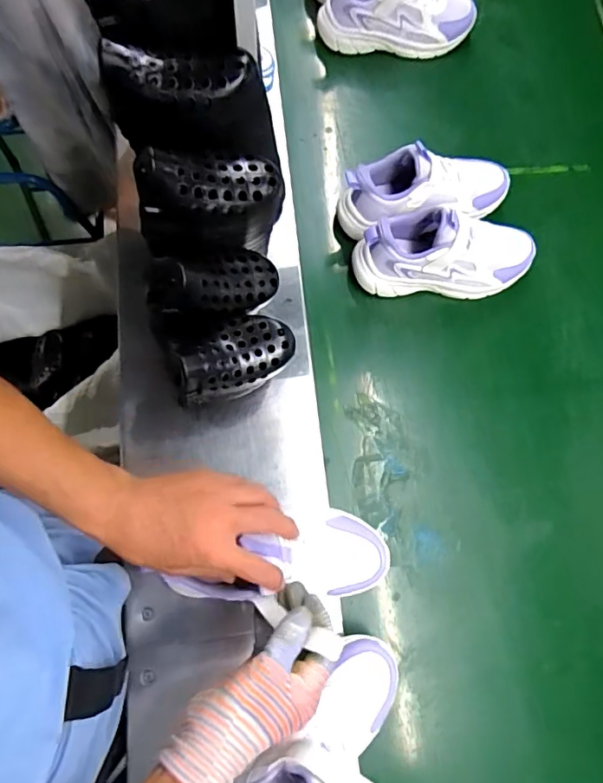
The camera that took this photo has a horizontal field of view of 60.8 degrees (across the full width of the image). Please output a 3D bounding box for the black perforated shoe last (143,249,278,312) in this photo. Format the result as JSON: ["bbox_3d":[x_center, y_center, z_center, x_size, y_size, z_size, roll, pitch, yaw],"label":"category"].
[{"bbox_3d":[-0.082,-0.116,0.517,0.132,0.051,0.065,-12,73,-30],"label":"black perforated shoe last"}]

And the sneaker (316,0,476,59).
[{"bbox_3d":[0.149,-0.578,0.778,0.236,0.121,0.077,-6,78,-3],"label":"sneaker"}]

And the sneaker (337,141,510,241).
[{"bbox_3d":[0.171,-0.272,0.678,0.235,0.090,0.091,-15,79,-5],"label":"sneaker"}]

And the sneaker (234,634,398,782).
[{"bbox_3d":[0.010,0.331,0.460,0.079,0.133,0.235,43,63,12],"label":"sneaker"}]

